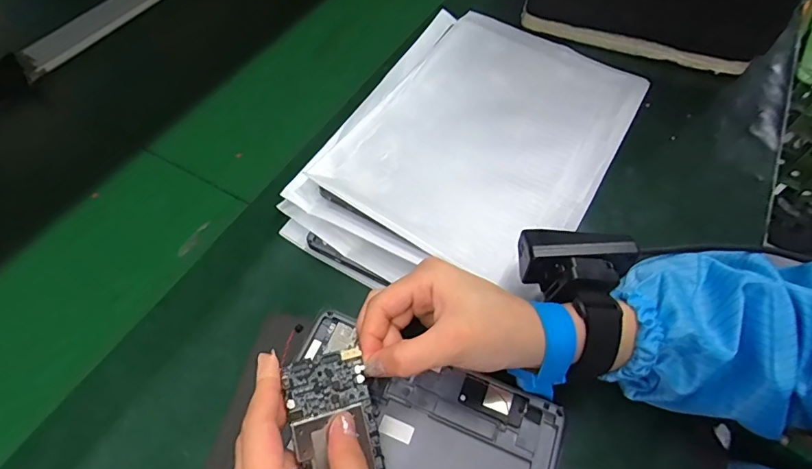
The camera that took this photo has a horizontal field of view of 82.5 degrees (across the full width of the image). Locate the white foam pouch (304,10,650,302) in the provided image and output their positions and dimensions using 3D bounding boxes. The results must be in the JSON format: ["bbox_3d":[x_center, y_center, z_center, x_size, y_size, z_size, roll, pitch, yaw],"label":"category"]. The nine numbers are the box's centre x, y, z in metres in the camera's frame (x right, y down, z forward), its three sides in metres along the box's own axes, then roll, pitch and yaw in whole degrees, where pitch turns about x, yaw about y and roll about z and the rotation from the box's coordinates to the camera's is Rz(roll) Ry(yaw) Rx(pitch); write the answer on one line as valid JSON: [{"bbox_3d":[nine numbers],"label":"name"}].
[{"bbox_3d":[0.076,-0.092,0.410,0.197,0.011,0.275,31,63,14],"label":"white foam pouch"}]

